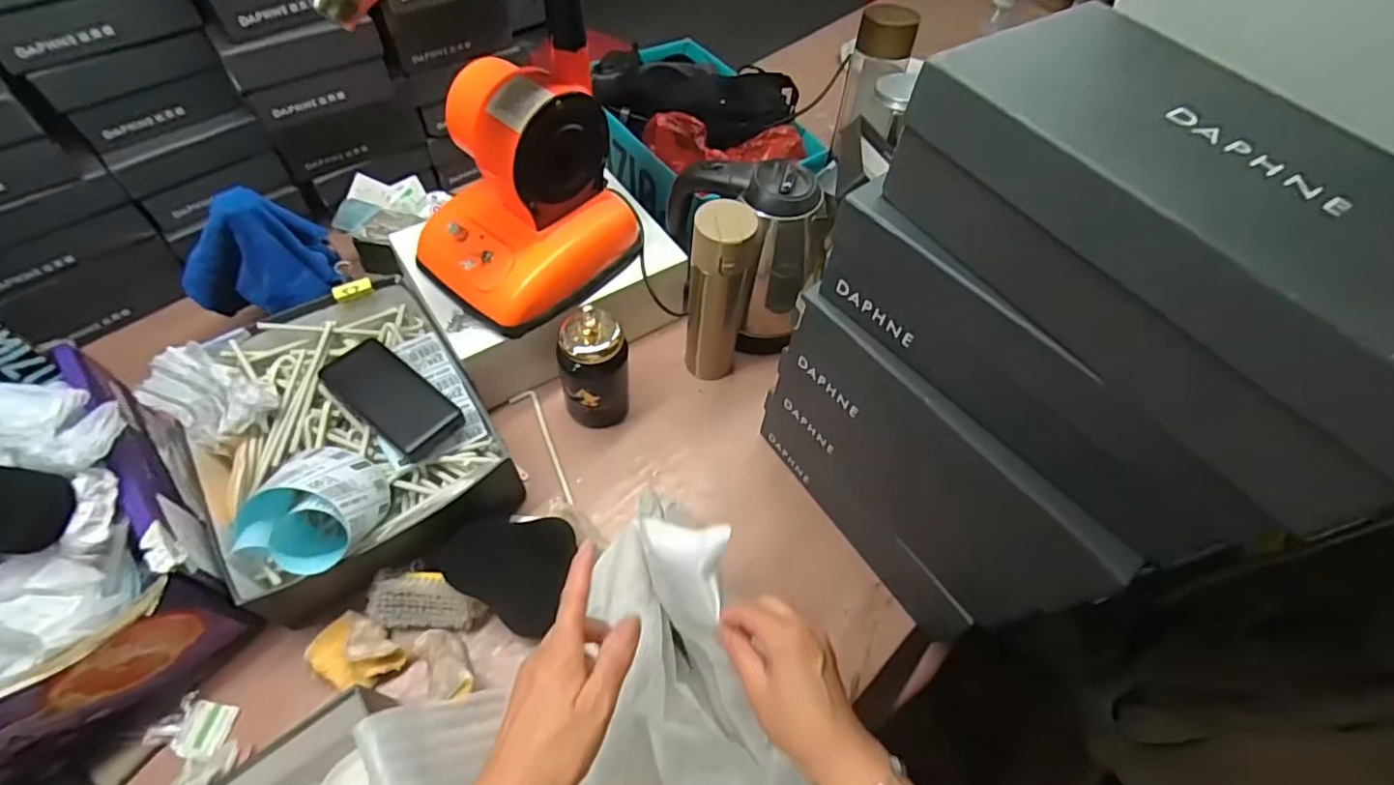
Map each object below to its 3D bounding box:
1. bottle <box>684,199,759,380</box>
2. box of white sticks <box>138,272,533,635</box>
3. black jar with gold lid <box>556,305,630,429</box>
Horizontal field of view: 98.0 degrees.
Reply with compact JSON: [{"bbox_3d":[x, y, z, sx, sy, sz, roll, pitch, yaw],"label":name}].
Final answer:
[{"bbox_3d":[0.023,-0.104,0.702,0.069,0.240,0.056,8,57,1],"label":"bottle"},{"bbox_3d":[-0.383,0.042,0.646,0.285,0.117,0.330,-35,66,-24],"label":"box of white sticks"},{"bbox_3d":[-0.116,-0.023,0.688,0.074,0.166,0.069,2,57,-3],"label":"black jar with gold lid"}]

